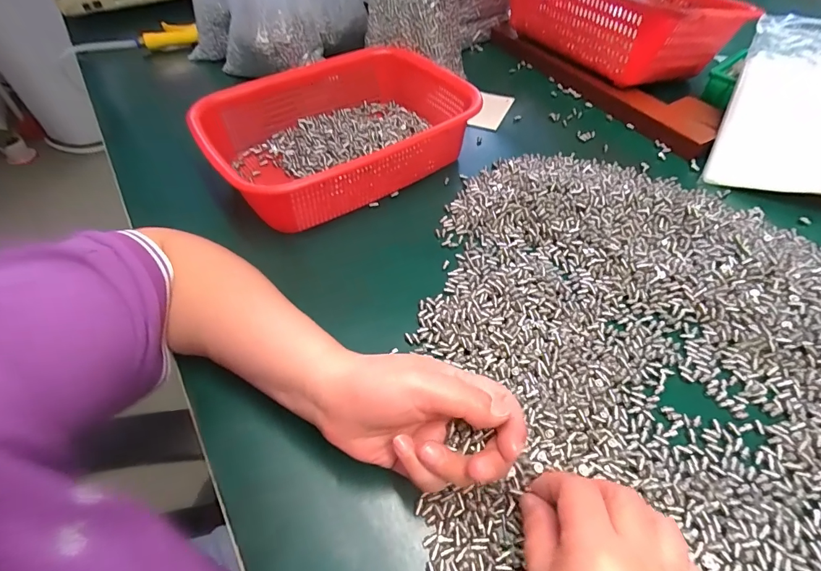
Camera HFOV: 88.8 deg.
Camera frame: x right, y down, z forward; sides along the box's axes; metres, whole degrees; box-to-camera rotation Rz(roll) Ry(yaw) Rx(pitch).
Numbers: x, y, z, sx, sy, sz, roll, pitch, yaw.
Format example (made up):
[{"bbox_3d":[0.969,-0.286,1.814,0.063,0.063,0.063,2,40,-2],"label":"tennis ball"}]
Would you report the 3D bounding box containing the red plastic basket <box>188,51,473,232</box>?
[{"bbox_3d":[-0.073,-0.178,0.482,0.289,0.074,0.216,-27,56,-18],"label":"red plastic basket"}]

